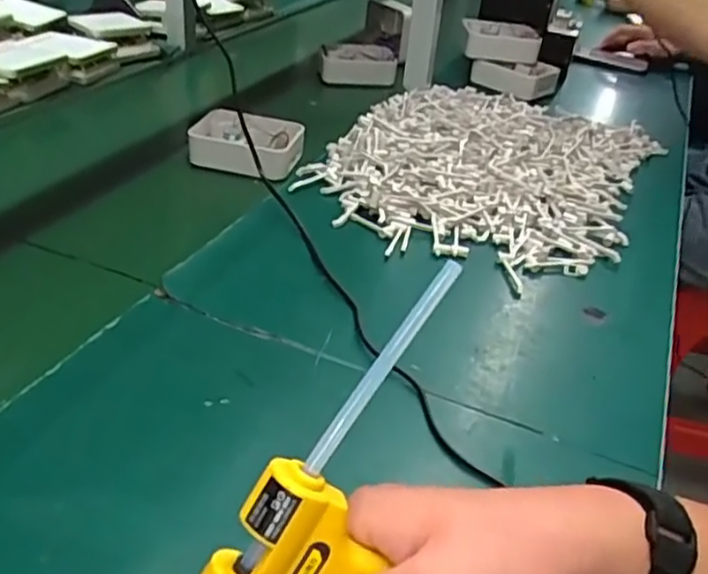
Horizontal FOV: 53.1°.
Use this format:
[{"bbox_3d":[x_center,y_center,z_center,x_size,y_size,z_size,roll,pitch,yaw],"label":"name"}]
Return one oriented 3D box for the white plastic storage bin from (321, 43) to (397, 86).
[{"bbox_3d":[0.006,-0.378,1.219,0.131,0.063,0.068,4,33,-2],"label":"white plastic storage bin"}]

